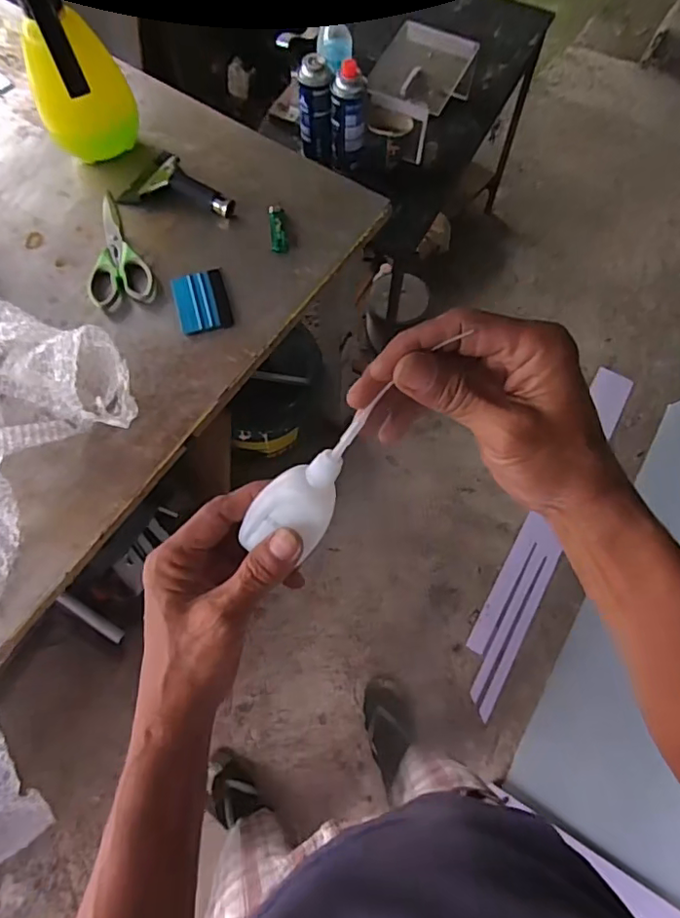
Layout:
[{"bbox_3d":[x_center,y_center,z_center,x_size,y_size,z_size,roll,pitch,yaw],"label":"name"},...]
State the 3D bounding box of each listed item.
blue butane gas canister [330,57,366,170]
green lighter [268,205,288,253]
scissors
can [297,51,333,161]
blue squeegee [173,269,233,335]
[{"bbox_3d":[0.017,-0.635,1.032,0.063,0.167,0.062,1,70,0],"label":"blue butane gas canister"},{"bbox_3d":[-0.094,-0.353,0.835,0.026,0.017,0.091,-5,70,-2],"label":"green lighter"},{"bbox_3d":[-0.339,-0.310,0.817,0.086,0.012,0.211,-19,72,-7],"label":"scissors"},{"bbox_3d":[-0.047,-0.650,1.036,0.063,0.160,0.066,0,70,-1],"label":"can"},{"bbox_3d":[-0.197,-0.228,0.789,0.072,0.009,0.103,-14,71,-6],"label":"blue squeegee"}]

